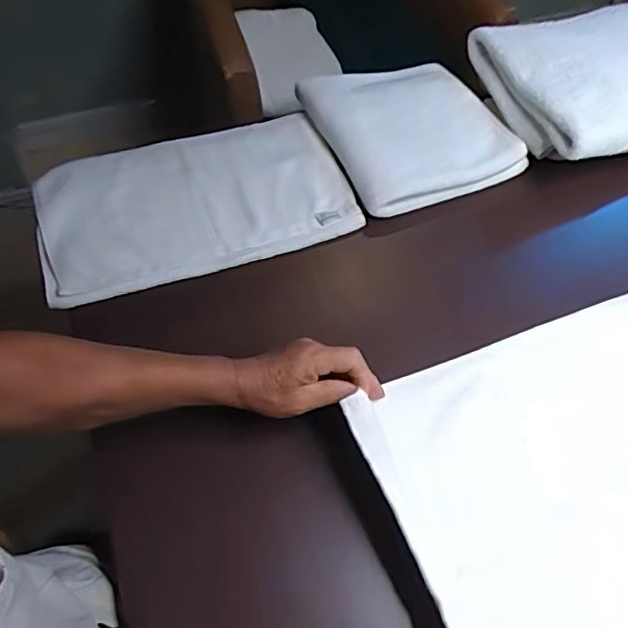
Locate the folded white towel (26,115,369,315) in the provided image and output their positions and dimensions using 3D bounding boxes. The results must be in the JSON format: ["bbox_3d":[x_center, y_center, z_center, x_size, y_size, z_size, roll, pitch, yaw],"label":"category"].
[{"bbox_3d":[-0.163,-0.158,0.791,0.399,0.023,0.259,-15,58,-10],"label":"folded white towel"}]

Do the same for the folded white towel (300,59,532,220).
[{"bbox_3d":[0.138,-0.287,0.863,0.247,0.038,0.285,-18,62,-15],"label":"folded white towel"}]

